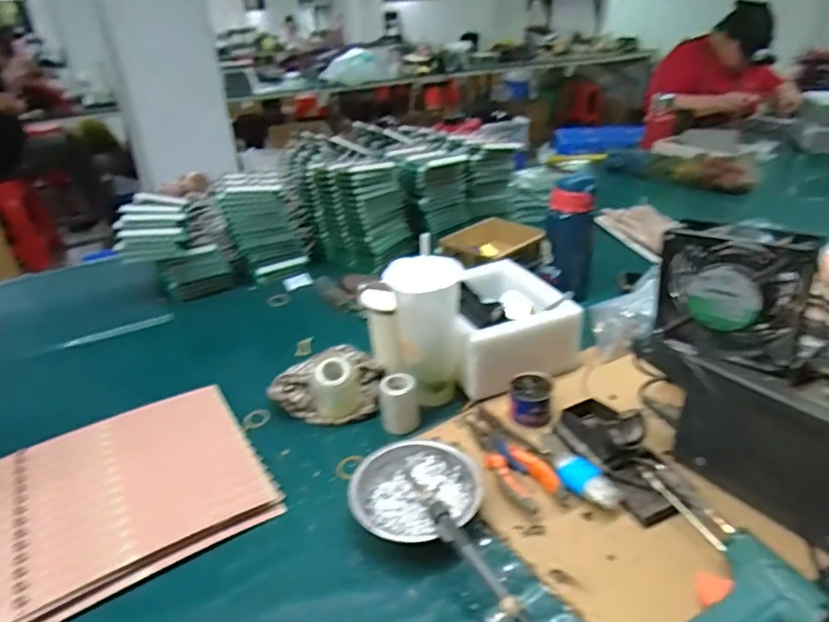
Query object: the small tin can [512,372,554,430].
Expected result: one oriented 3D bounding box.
[{"bbox_3d":[0.140,0.105,0.662,0.050,0.039,0.052,4,29,9],"label":"small tin can"}]

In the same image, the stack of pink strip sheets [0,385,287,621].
[{"bbox_3d":[-0.320,0.190,0.582,0.288,0.021,0.247,-20,33,-28],"label":"stack of pink strip sheets"}]

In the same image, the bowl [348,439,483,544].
[{"bbox_3d":[0.001,0.186,0.556,0.127,0.037,0.127,-3,29,-1],"label":"bowl"}]

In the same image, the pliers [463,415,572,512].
[{"bbox_3d":[0.097,0.161,0.603,0.054,0.026,0.163,-17,32,-25],"label":"pliers"}]

